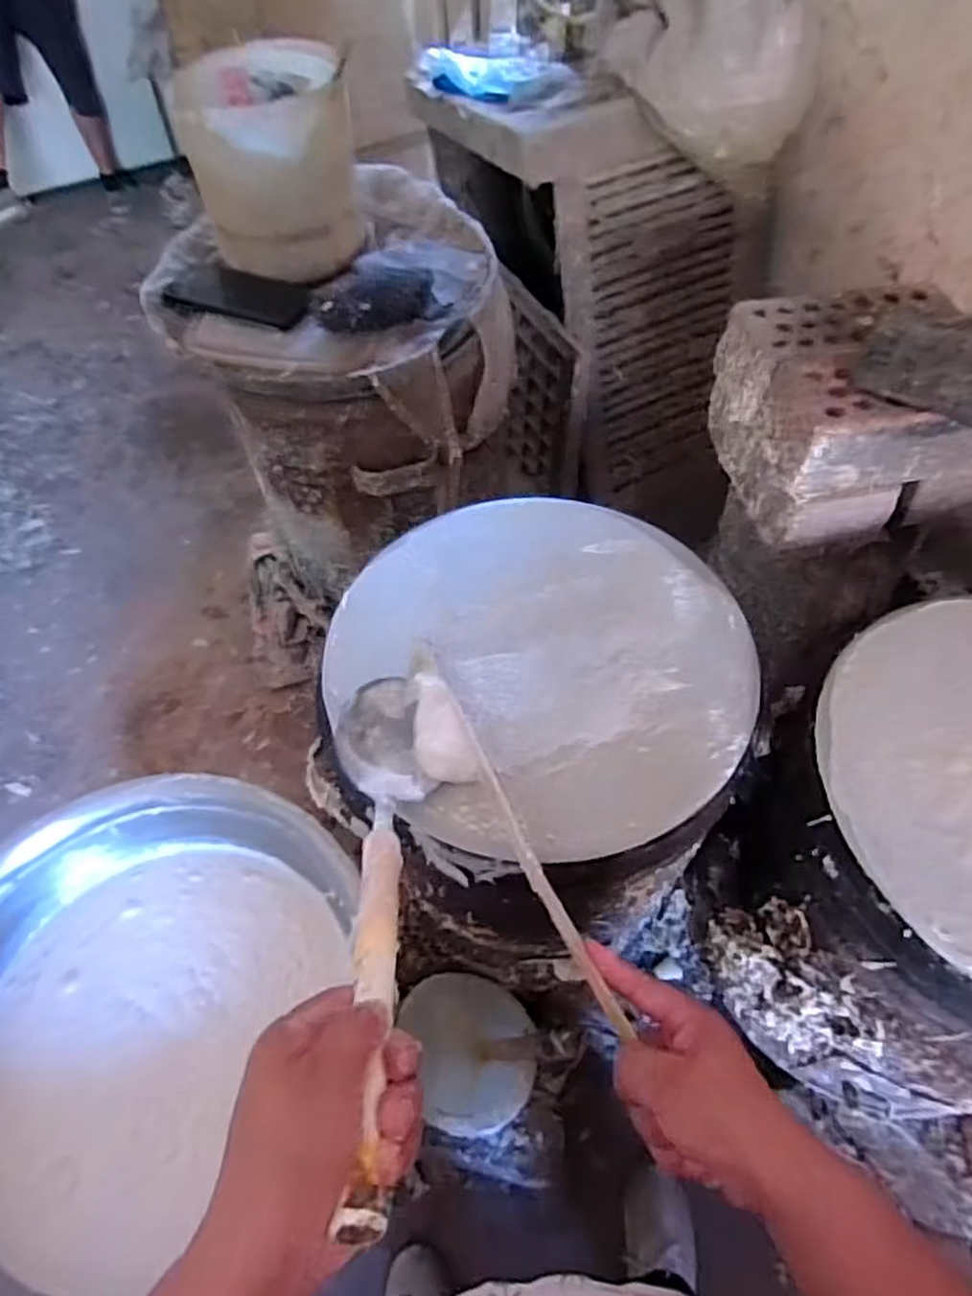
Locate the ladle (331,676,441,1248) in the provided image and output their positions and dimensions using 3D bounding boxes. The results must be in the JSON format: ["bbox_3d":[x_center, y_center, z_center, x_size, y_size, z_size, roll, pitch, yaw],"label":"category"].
[{"bbox_3d":[-0.065,0.131,0.424,0.068,0.065,0.348,-6,25,-2],"label":"ladle"}]

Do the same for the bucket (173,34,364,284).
[{"bbox_3d":[-0.237,-0.545,0.811,0.179,0.176,0.165,-13,57,-6],"label":"bucket"}]

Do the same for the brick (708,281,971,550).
[{"bbox_3d":[0.408,-0.256,0.776,0.248,0.172,0.244,-11,56,-5],"label":"brick"}]

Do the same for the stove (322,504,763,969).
[{"bbox_3d":[0.052,0.137,0.792,0.360,0.486,0.396,-1,56,1],"label":"stove"}]

